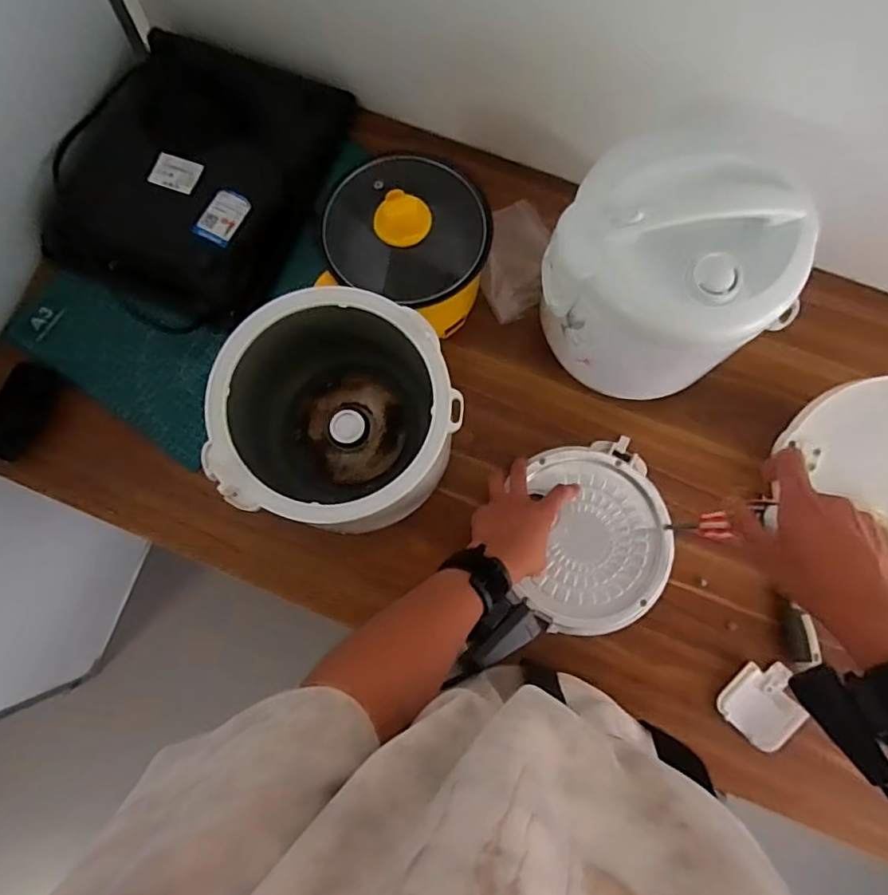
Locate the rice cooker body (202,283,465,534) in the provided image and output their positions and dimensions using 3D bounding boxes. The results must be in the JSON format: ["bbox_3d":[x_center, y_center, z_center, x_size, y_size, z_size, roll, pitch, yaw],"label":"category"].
[{"bbox_3d":[-0.097,-0.024,0.568,0.204,0.174,0.199,-1,78,0],"label":"rice cooker body"}]

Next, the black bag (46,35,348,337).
[{"bbox_3d":[-0.302,-0.331,0.687,0.273,0.081,0.363,23,79,5],"label":"black bag"}]

